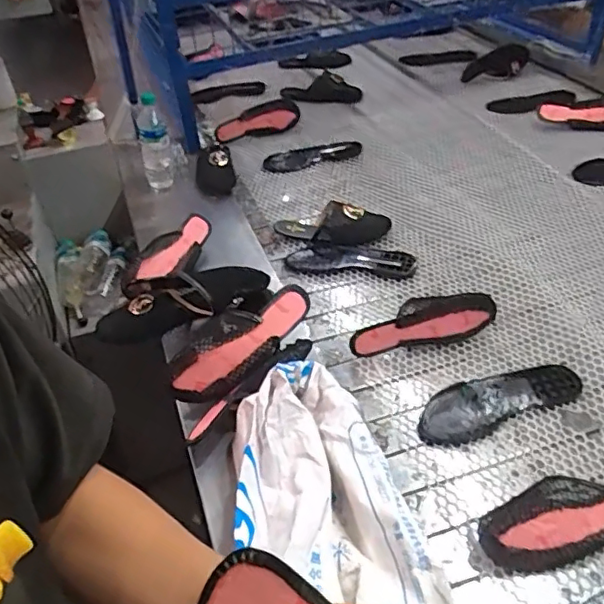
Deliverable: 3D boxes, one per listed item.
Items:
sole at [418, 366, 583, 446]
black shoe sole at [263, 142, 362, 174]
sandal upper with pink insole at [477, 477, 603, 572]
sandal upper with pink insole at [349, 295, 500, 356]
[{"bbox_3d":[0.292,0.145,0.854,0.256,0.020,0.086,-18,45,-10],"label":"sole"},{"bbox_3d":[0.028,-0.353,1.397,0.241,0.024,0.080,-13,44,-6],"label":"black shoe sole"},{"bbox_3d":[0.334,0.259,0.702,0.240,0.059,0.080,-16,43,-12],"label":"sandal upper with pink insole"},{"bbox_3d":[0.196,0.033,0.937,0.236,0.079,0.052,-8,42,-3],"label":"sandal upper with pink insole"}]

